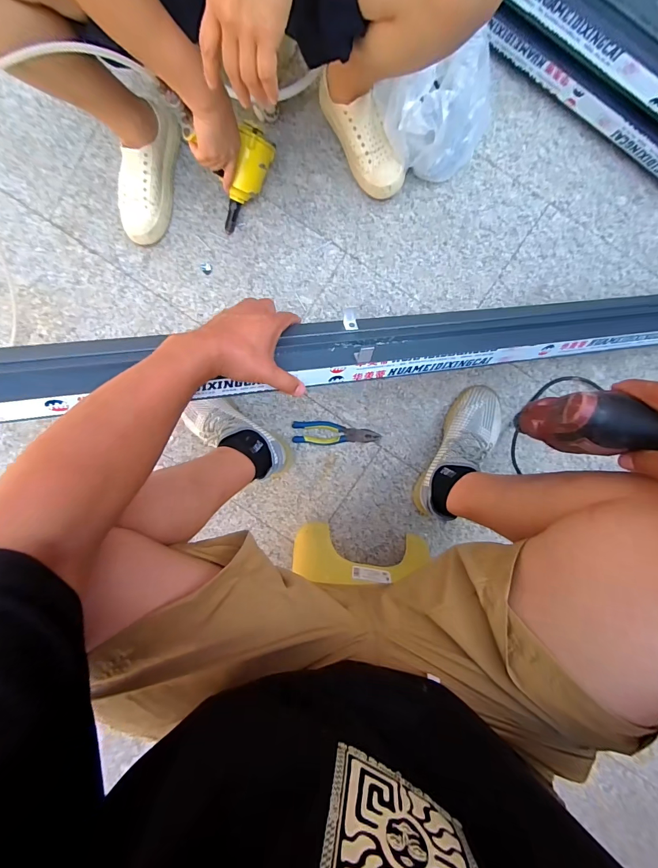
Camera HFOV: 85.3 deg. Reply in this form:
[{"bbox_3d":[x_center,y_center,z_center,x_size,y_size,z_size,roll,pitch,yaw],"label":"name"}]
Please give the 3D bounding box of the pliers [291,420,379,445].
[{"bbox_3d":[0.014,0.000,0.785,0.187,0.015,0.051,3,95,4],"label":"pliers"}]

